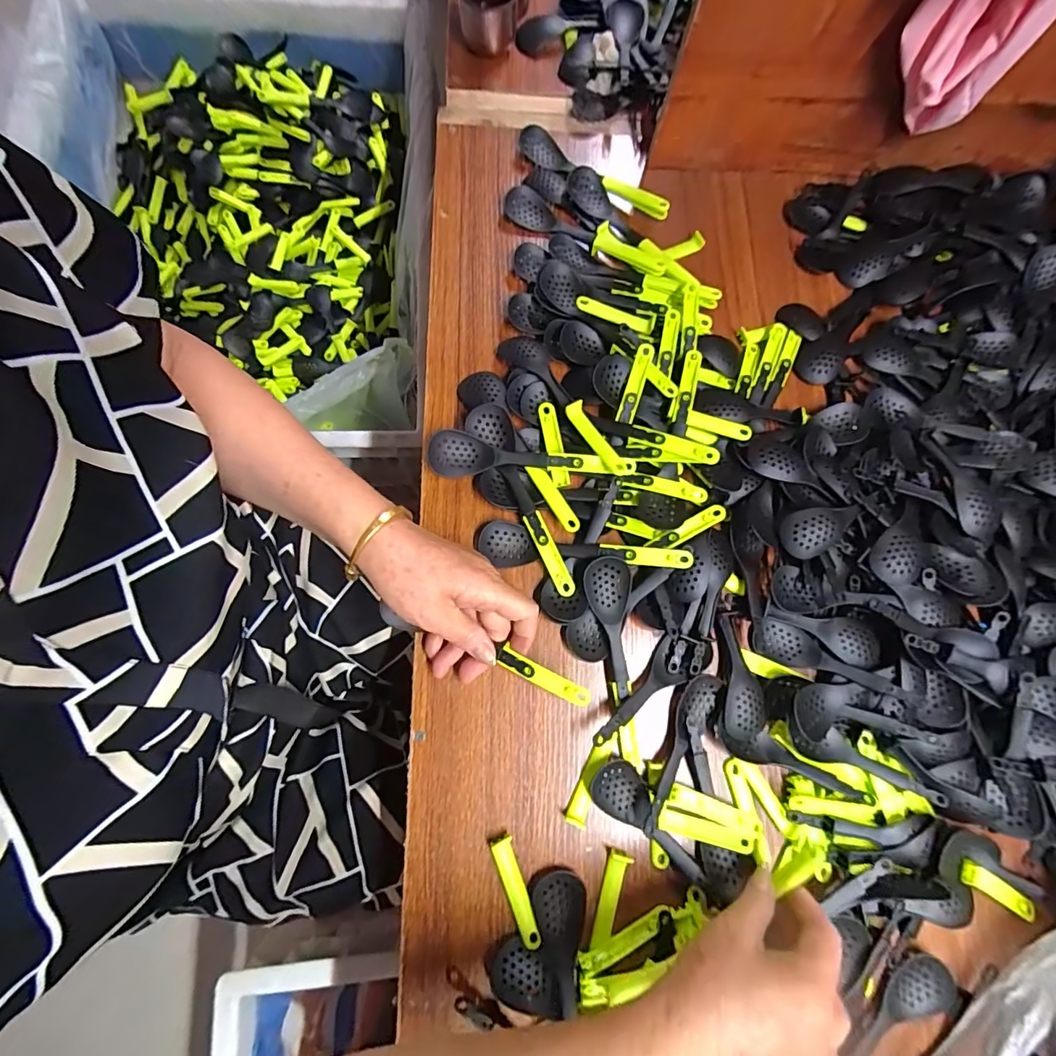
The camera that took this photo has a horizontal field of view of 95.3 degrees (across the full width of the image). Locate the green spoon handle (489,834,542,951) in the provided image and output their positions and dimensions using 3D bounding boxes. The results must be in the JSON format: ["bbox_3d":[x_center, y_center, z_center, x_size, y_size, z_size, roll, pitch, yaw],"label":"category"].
[{"bbox_3d":[-0.008,0.271,0.359,0.015,0.007,0.076,-22,79,-9],"label":"green spoon handle"}]

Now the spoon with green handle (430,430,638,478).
[{"bbox_3d":[0.003,-0.059,0.416,0.173,0.025,0.035,3,77,-3],"label":"spoon with green handle"}]

